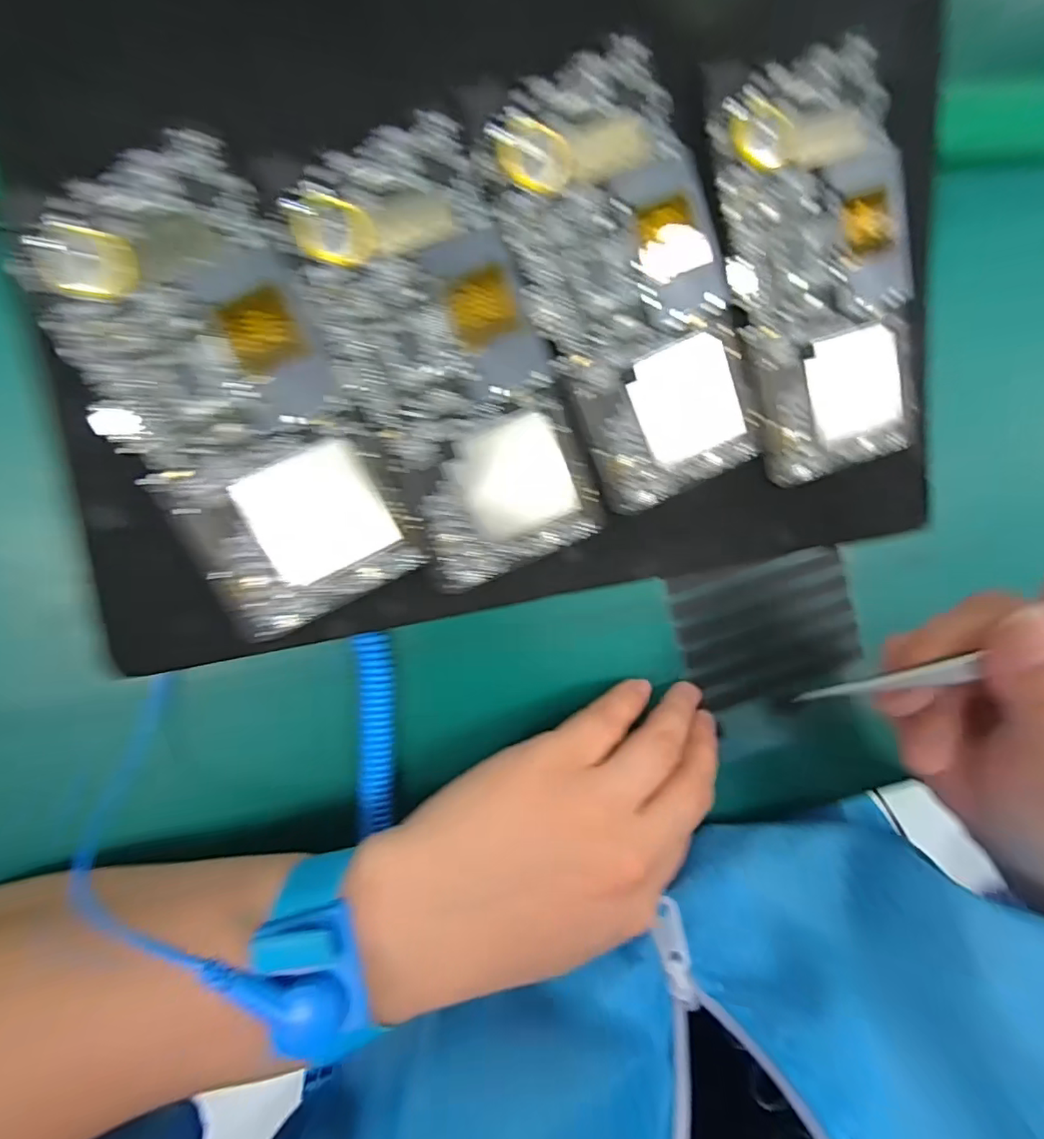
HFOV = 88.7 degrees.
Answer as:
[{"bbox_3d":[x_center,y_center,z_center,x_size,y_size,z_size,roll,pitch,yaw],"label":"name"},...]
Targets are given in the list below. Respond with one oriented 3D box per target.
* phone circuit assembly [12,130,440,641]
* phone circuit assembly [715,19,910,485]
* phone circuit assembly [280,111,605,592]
[{"bbox_3d":[-0.098,-0.054,0.181,0.072,0.015,0.150,-24,96,-6],"label":"phone circuit assembly"},{"bbox_3d":[0.122,-0.116,0.217,0.075,0.007,0.152,-19,106,-5],"label":"phone circuit assembly"},{"bbox_3d":[-0.024,-0.072,0.192,0.069,0.012,0.151,-23,96,-6],"label":"phone circuit assembly"}]

